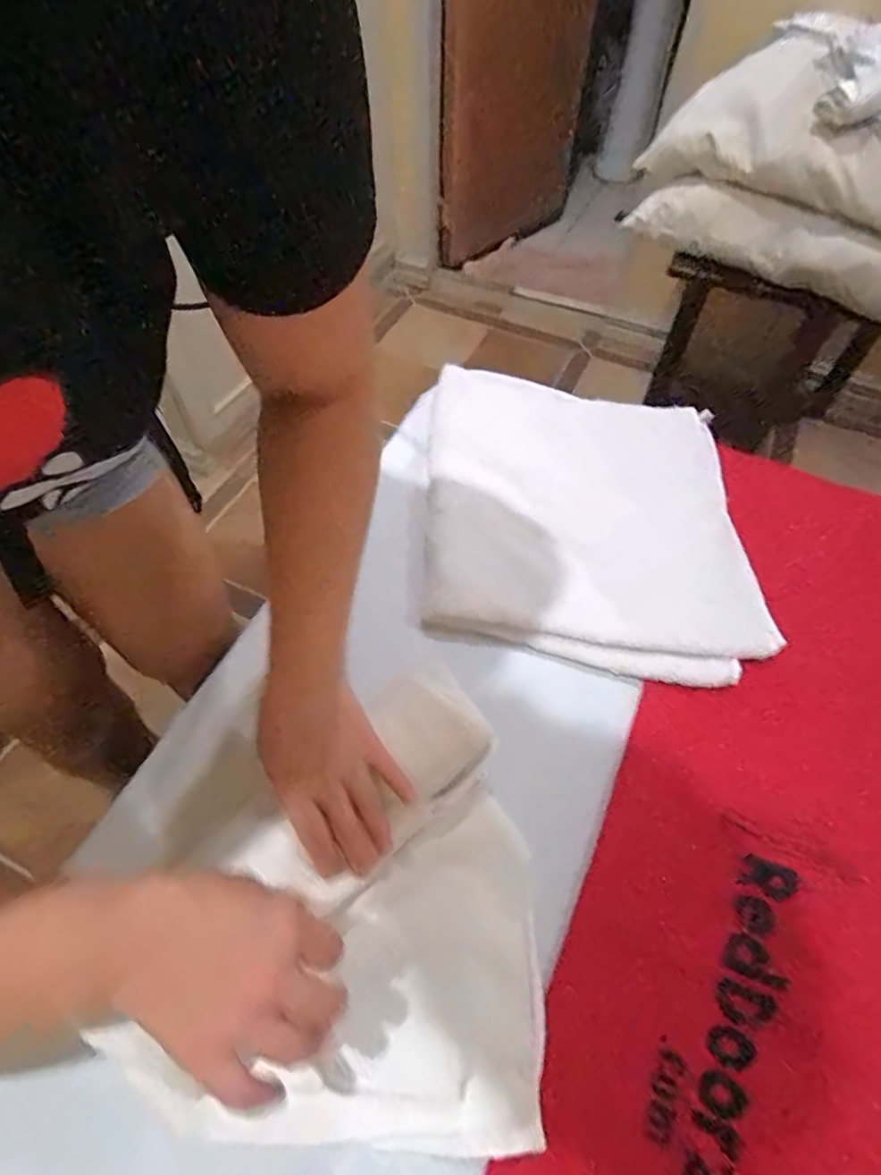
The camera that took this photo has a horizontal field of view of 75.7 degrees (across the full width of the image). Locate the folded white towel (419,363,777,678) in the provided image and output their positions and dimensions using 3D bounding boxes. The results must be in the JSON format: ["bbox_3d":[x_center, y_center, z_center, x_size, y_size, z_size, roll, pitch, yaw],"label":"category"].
[{"bbox_3d":[0.173,-0.088,0.648,0.364,0.055,0.376,5,57,2],"label":"folded white towel"}]

